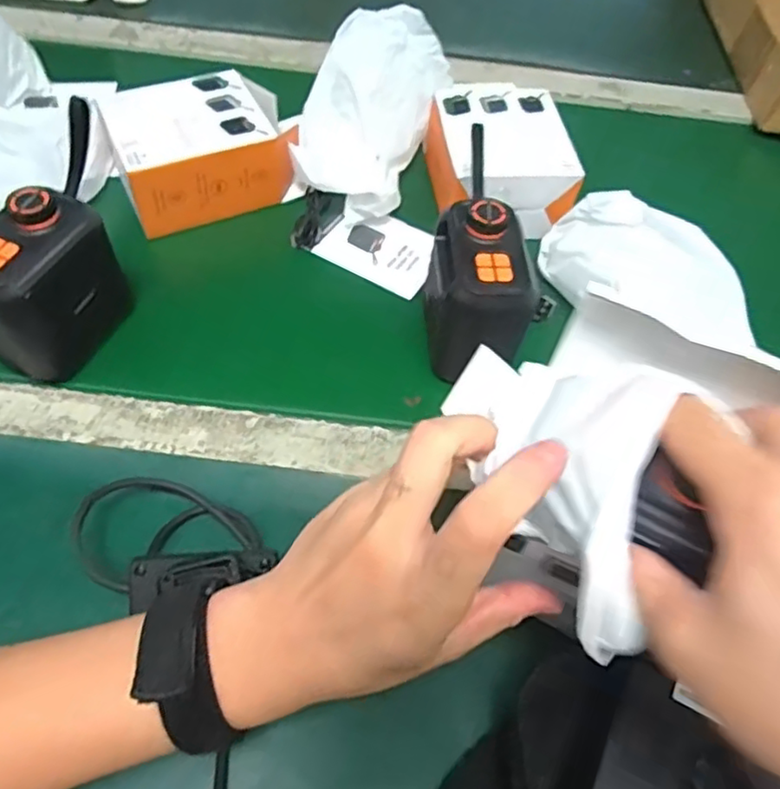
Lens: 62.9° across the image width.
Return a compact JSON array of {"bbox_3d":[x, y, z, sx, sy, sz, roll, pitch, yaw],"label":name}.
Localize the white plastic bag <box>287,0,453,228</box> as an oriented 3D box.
[{"bbox_3d":[-0.017,-0.229,0.510,0.112,0.088,0.160,12,55,5],"label":"white plastic bag"}]

